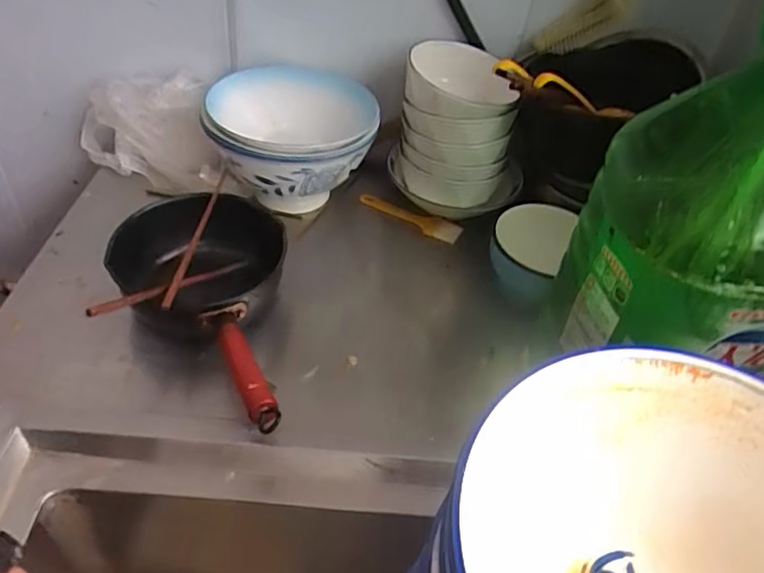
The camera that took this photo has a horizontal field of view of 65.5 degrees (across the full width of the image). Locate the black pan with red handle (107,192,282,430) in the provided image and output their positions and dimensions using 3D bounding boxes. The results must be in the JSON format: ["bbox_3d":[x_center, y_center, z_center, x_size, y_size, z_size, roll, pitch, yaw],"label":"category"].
[{"bbox_3d":[-0.173,0.028,0.622,0.162,0.095,0.346,-15,48,-22],"label":"black pan with red handle"}]

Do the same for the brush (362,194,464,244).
[{"bbox_3d":[0.036,-0.103,0.857,0.159,0.015,0.027,24,46,16],"label":"brush"}]

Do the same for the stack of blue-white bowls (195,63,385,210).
[{"bbox_3d":[-0.128,-0.188,0.825,0.207,0.148,0.218,-8,46,-16],"label":"stack of blue-white bowls"}]

